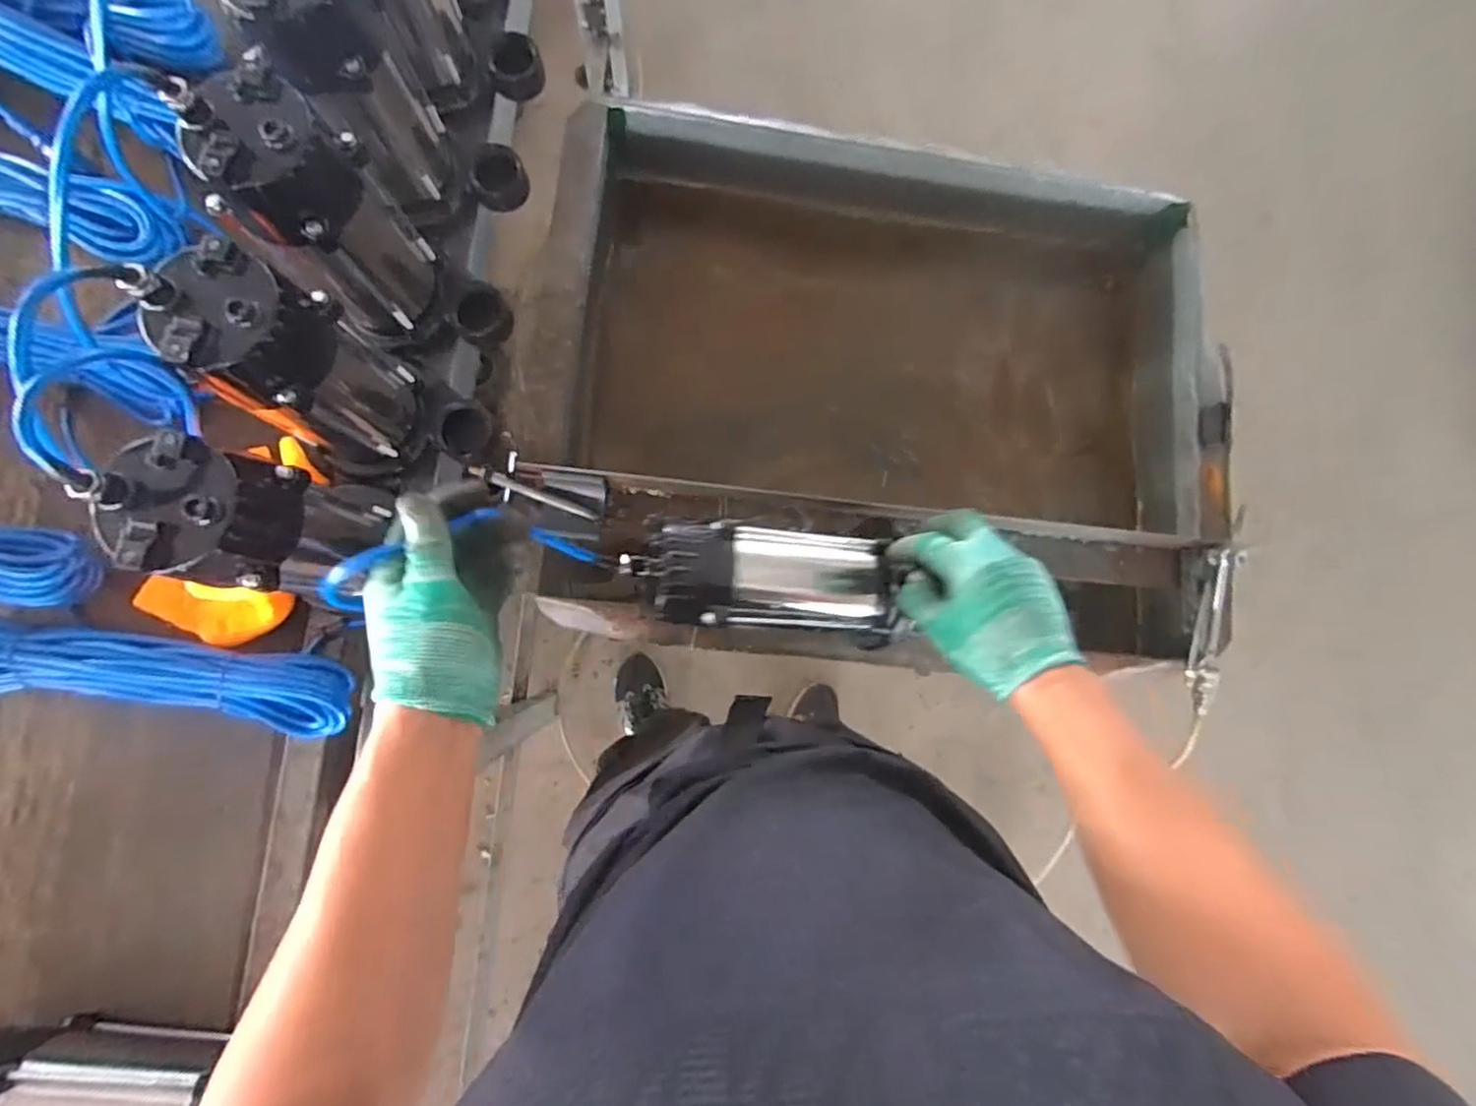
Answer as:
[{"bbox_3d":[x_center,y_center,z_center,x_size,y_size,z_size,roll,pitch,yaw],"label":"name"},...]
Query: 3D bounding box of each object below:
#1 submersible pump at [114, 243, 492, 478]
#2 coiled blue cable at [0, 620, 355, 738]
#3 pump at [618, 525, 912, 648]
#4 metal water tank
[{"bbox_3d":[-0.308,-0.129,0.520,0.138,0.241,0.112,30,80,-1],"label":"submersible pump"},{"bbox_3d":[-0.512,0.108,0.570,0.334,0.064,0.066,10,81,-4],"label":"coiled blue cable"},{"bbox_3d":[0.031,0.024,0.551,0.230,0.068,0.083,7,81,-17],"label":"pump"},{"bbox_3d":[0.161,-0.182,0.787,0.755,0.204,0.587,3,82,-5],"label":"metal water tank"}]

